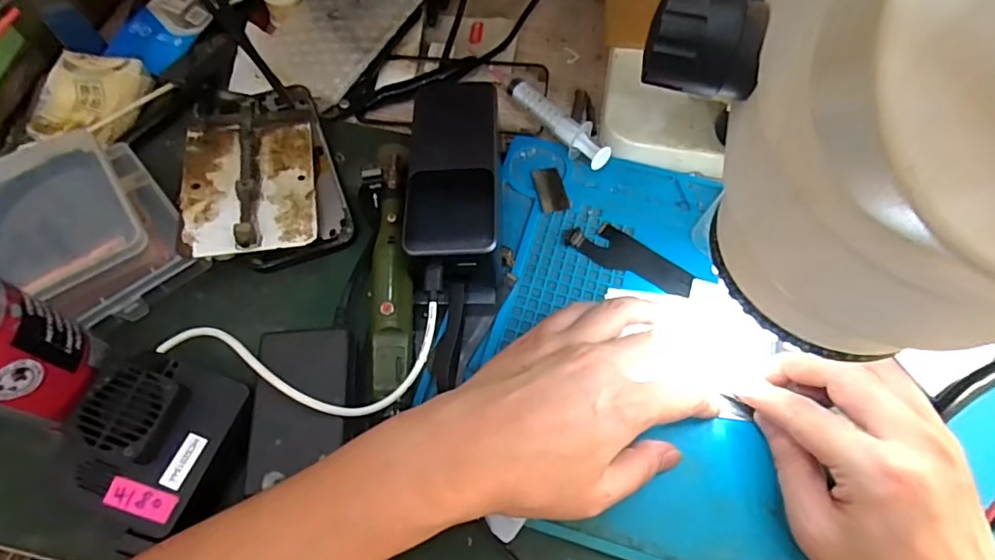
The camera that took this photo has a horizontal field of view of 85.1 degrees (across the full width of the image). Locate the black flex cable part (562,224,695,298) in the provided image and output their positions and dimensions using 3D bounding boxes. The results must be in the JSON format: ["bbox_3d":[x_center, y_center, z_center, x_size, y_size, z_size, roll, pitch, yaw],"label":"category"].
[{"bbox_3d":[0.086,-0.015,0.353,0.084,0.005,0.030,29,67,14],"label":"black flex cable part"}]

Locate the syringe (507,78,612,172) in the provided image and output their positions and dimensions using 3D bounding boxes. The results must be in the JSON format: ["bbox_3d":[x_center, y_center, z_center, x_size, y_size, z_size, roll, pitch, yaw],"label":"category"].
[{"bbox_3d":[0.042,-0.112,0.390,0.017,0.027,0.098,-38,70,-17],"label":"syringe"}]

